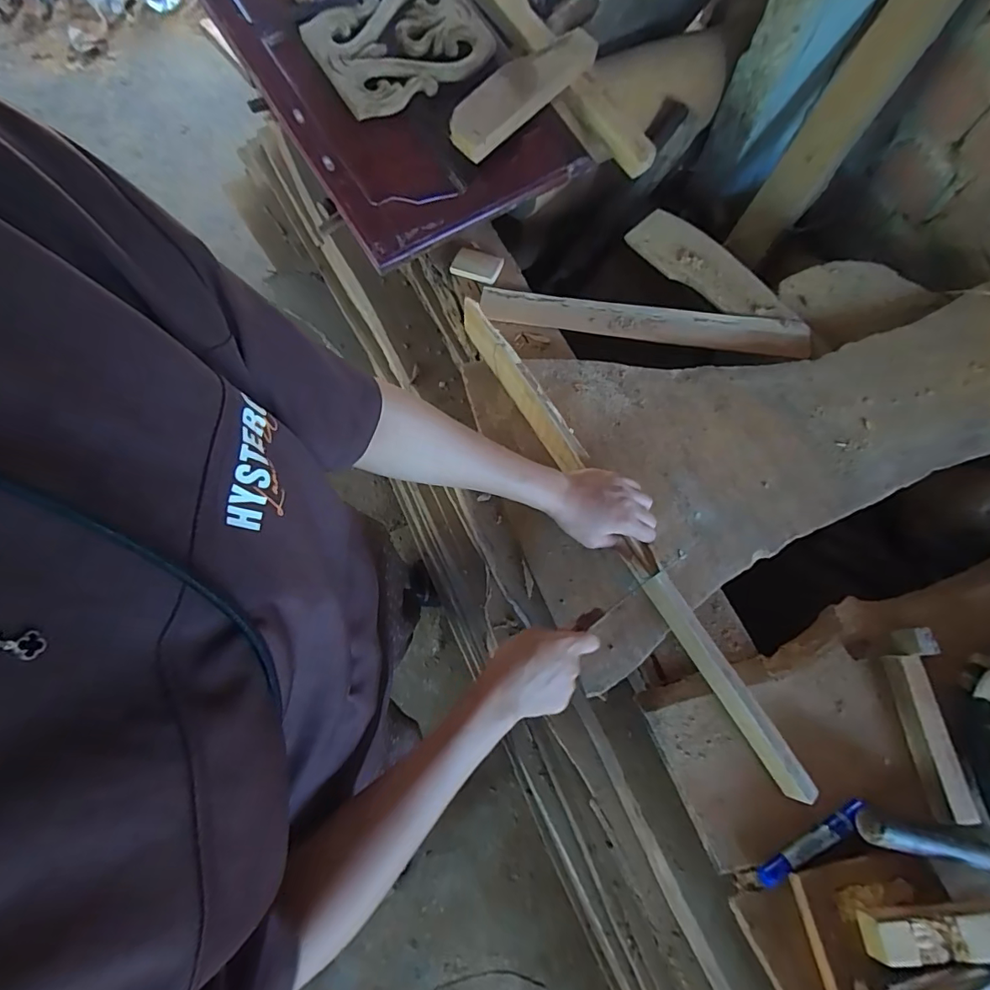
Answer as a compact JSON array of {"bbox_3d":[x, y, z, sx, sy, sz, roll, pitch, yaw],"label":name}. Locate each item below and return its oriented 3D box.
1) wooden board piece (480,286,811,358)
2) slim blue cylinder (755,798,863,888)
[{"bbox_3d":[0.223,-0.267,0.768,0.488,0.018,0.065,9,74,4],"label":"wooden board piece"},{"bbox_3d":[0.318,0.348,0.499,0.133,0.022,0.017,-28,73,-12],"label":"slim blue cylinder"}]

